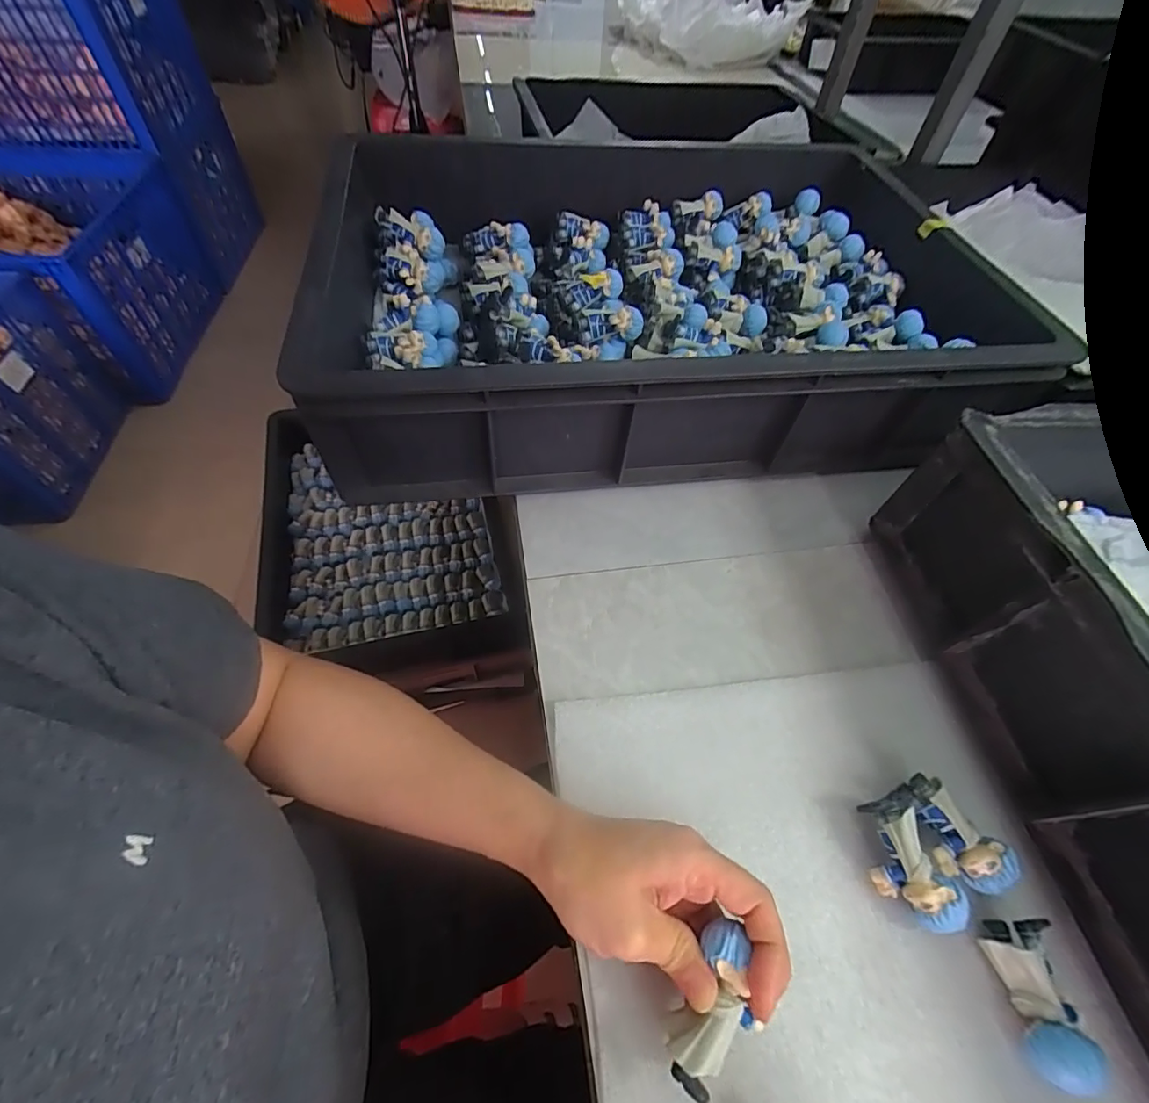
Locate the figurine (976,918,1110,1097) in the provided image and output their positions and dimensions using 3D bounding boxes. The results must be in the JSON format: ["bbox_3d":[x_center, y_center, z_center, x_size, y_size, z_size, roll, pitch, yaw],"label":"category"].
[{"bbox_3d":[0.226,0.218,0.247,0.030,0.026,0.061,-1,55,-5],"label":"figurine"}]

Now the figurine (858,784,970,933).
[{"bbox_3d":[0.181,0.165,0.274,0.034,0.032,0.065,-2,55,-6],"label":"figurine"}]

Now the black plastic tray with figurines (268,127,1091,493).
[{"bbox_3d":[0.076,-0.262,0.510,0.582,0.126,0.440,-5,56,-8],"label":"black plastic tray with figurines"}]

